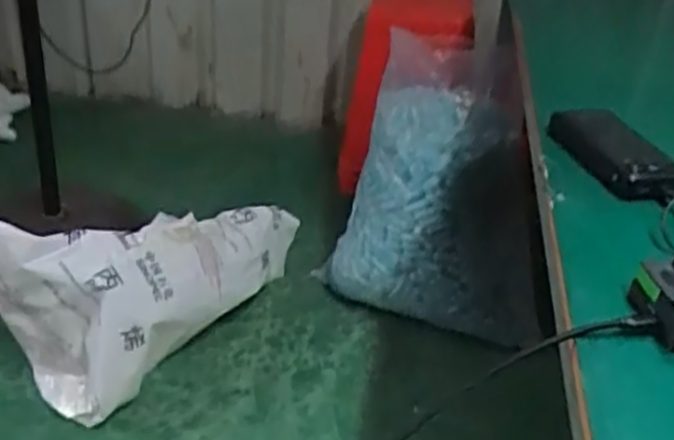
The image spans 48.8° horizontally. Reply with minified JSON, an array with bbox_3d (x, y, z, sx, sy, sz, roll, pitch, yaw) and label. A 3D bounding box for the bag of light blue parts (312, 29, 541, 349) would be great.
[{"bbox_3d":[0.212,-0.043,1.457,0.430,0.518,0.204,10,33,9],"label":"bag of light blue parts"}]

